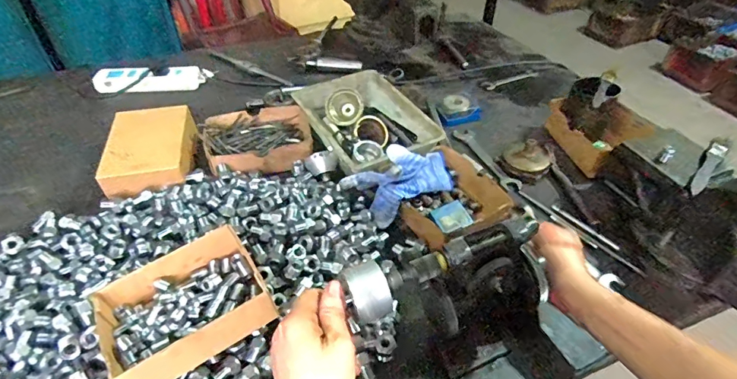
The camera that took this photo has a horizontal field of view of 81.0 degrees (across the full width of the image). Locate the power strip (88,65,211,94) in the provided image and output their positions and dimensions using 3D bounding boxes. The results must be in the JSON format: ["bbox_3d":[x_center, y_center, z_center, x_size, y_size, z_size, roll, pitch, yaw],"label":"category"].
[{"bbox_3d":[-0.446,-0.228,0.896,0.231,0.035,0.053,-3,43,-5],"label":"power strip"}]

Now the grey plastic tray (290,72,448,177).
[{"bbox_3d":[-0.010,-0.114,0.748,0.171,0.059,0.255,-20,47,-22],"label":"grey plastic tray"}]

